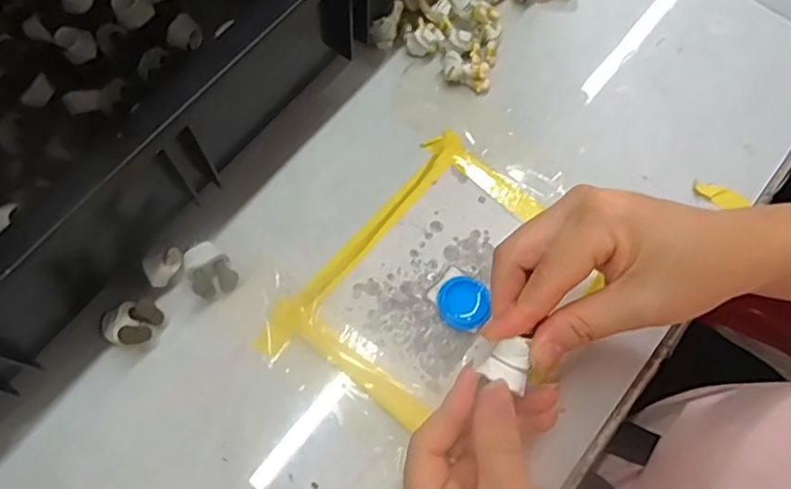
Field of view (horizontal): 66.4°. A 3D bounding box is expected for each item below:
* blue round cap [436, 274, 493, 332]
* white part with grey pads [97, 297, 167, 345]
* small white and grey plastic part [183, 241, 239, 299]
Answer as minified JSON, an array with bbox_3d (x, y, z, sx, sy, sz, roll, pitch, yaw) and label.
[{"bbox_3d":[0.038,0.031,0.332,0.028,0.012,0.030,1,69,-2],"label":"blue round cap"},{"bbox_3d":[-0.140,0.041,0.320,0.028,0.022,0.027,1,69,-2],"label":"white part with grey pads"},{"bbox_3d":[-0.102,0.015,0.333,0.023,0.019,0.026,-35,74,-14],"label":"small white and grey plastic part"}]

